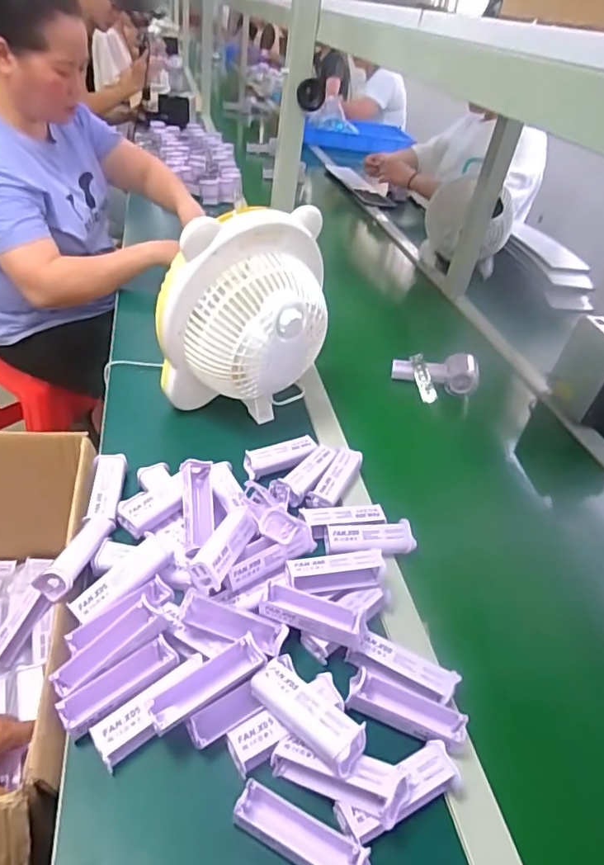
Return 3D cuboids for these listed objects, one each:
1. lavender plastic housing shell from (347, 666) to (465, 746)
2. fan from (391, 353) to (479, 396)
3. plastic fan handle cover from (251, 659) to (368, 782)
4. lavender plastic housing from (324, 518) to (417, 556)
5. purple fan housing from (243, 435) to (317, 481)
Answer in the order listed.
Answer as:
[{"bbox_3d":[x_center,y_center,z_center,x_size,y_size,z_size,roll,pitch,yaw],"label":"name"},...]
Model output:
[{"bbox_3d":[0.091,0.242,0.468,0.098,0.028,0.035,19,39,11],"label":"lavender plastic housing shell"},{"bbox_3d":[0.229,-0.110,0.926,0.142,0.048,0.062,10,38,0],"label":"fan"},{"bbox_3d":[0.004,0.224,0.428,0.100,0.026,0.033,22,40,38],"label":"plastic fan handle cover"},{"bbox_3d":[0.078,0.120,0.612,0.101,0.020,0.033,2,39,-10],"label":"lavender plastic housing"},{"bbox_3d":[-0.027,0.032,0.707,0.098,0.019,0.036,-14,44,-28],"label":"purple fan housing"}]

